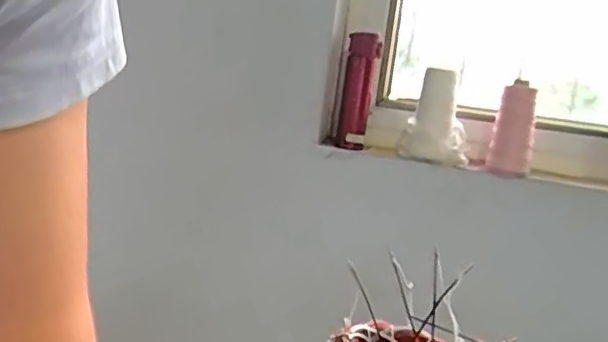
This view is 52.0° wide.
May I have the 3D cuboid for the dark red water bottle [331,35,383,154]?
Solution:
[{"bbox_3d":[0.097,-0.145,1.147,0.061,0.208,0.047,8,9,4],"label":"dark red water bottle"}]

